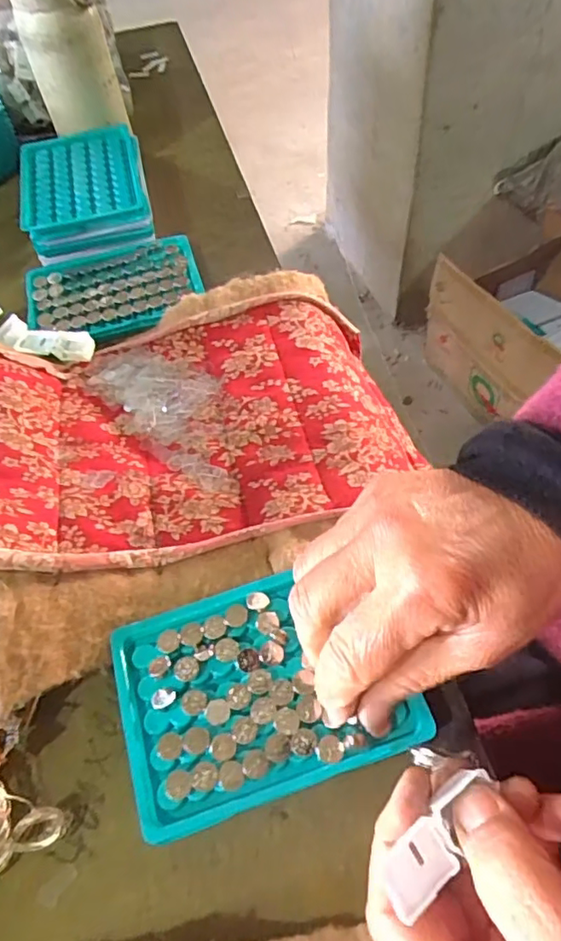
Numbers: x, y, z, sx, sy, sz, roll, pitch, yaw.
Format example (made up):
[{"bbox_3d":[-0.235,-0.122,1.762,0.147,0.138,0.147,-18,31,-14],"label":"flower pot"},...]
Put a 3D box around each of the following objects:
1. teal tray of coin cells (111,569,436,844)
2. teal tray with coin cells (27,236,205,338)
[{"bbox_3d":[-0.010,0.100,0.275,0.128,0.011,0.095,-15,57,-9],"label":"teal tray of coin cells"},{"bbox_3d":[-0.129,-0.142,0.452,0.131,0.012,0.099,-15,57,-9],"label":"teal tray with coin cells"}]

